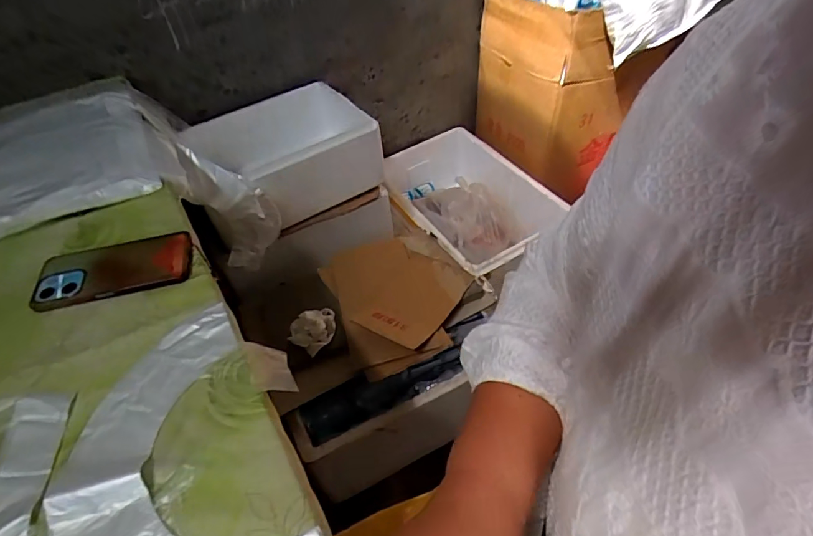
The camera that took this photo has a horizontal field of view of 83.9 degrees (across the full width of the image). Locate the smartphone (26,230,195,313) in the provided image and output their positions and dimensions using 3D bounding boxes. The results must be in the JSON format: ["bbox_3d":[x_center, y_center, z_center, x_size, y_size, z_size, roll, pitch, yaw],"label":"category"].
[{"bbox_3d":[-0.333,0.001,0.517,0.162,0.017,0.079,-12,48,-7],"label":"smartphone"}]

